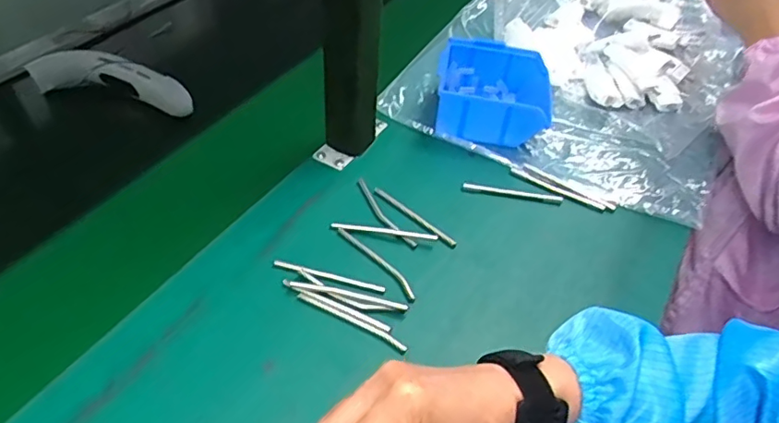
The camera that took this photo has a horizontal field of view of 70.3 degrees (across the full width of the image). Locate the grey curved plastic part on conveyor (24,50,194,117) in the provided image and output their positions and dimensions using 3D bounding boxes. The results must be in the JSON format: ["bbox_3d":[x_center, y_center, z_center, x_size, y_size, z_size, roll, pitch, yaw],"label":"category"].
[{"bbox_3d":[-0.327,-0.157,0.660,0.194,0.040,0.052,17,48,8],"label":"grey curved plastic part on conveyor"}]

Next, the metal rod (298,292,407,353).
[{"bbox_3d":[-0.032,0.094,0.479,0.105,0.005,0.008,25,50,16],"label":"metal rod"}]

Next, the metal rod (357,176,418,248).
[{"bbox_3d":[-0.006,0.001,0.566,0.013,0.005,0.106,-23,54,-25],"label":"metal rod"}]

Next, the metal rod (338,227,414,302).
[{"bbox_3d":[-0.011,0.046,0.525,0.012,0.004,0.107,-31,58,-30],"label":"metal rod"}]

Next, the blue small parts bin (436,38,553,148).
[{"bbox_3d":[0.125,-0.142,0.670,0.137,0.062,0.125,12,48,4],"label":"blue small parts bin"}]

